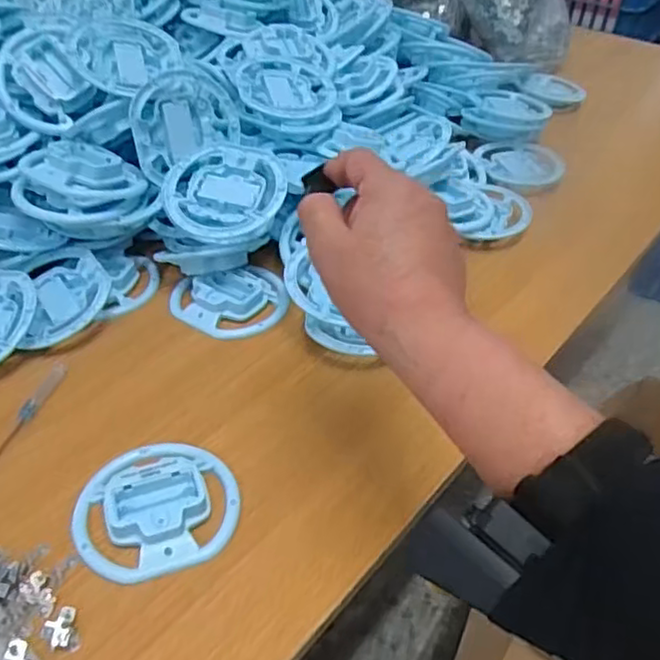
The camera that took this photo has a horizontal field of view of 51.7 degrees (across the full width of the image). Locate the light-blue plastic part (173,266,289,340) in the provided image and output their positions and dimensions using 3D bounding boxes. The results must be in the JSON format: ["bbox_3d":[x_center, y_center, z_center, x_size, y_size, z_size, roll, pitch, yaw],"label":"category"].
[{"bbox_3d":[-0.086,-0.026,0.598,0.100,0.016,0.083,-12,42,-16],"label":"light-blue plastic part"}]

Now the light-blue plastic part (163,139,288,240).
[{"bbox_3d":[-0.093,-0.123,0.605,0.105,0.022,0.105,-8,62,-2],"label":"light-blue plastic part"}]

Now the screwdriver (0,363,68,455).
[{"bbox_3d":[-0.225,0.067,0.492,0.011,0.006,0.120,11,41,11],"label":"screwdriver"}]

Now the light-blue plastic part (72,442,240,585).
[{"bbox_3d":[-0.112,0.110,0.437,0.099,0.020,0.096,1,40,-1],"label":"light-blue plastic part"}]

